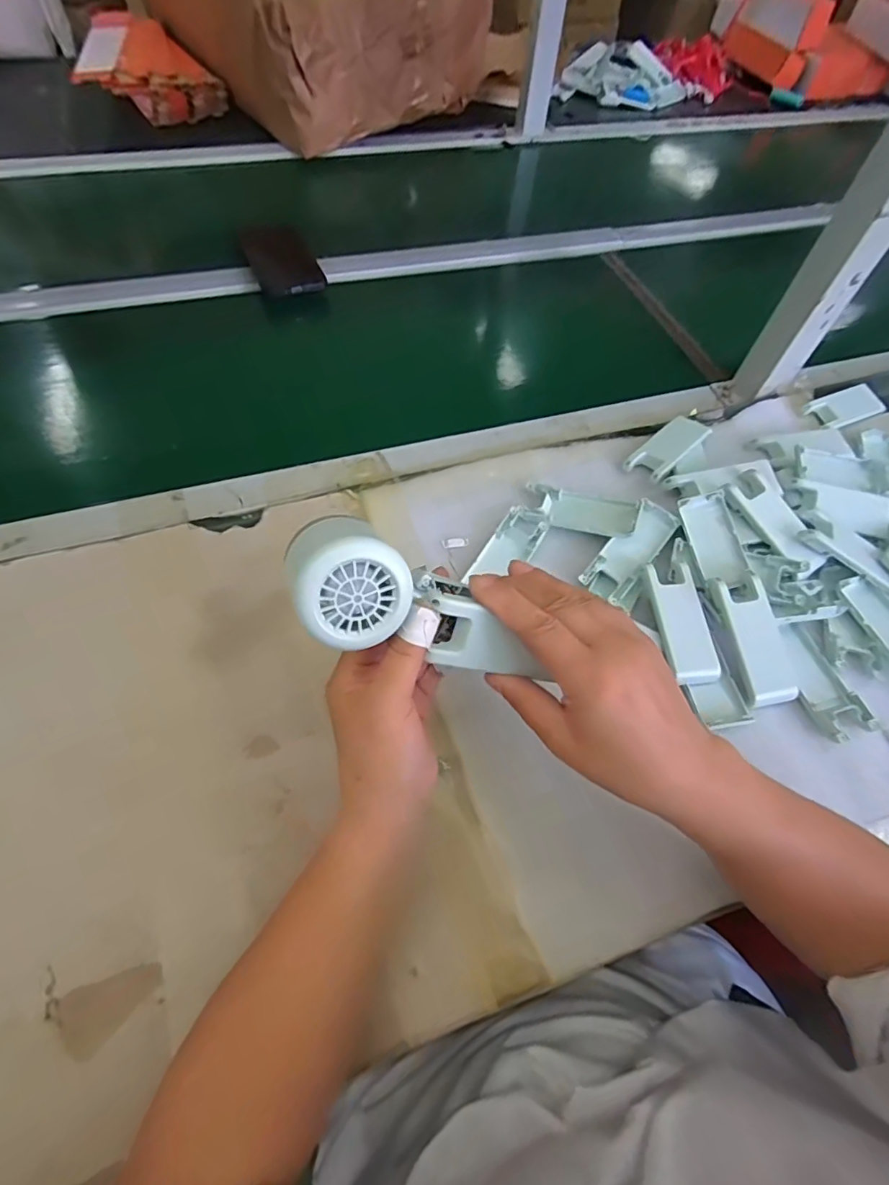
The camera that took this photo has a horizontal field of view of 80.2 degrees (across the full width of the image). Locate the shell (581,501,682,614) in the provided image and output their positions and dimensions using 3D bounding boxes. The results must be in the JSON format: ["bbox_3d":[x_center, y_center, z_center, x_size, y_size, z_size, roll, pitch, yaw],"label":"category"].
[{"bbox_3d":[0.160,-0.036,0.446,0.045,0.016,0.097,33,62,14],"label":"shell"}]

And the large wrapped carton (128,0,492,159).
[{"bbox_3d":[-0.215,-0.945,0.862,0.372,0.196,0.466,-34,68,-22],"label":"large wrapped carton"}]

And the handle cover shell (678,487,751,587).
[{"bbox_3d":[0.231,-0.046,0.448,0.038,0.015,0.080,-9,75,-10],"label":"handle cover shell"}]

